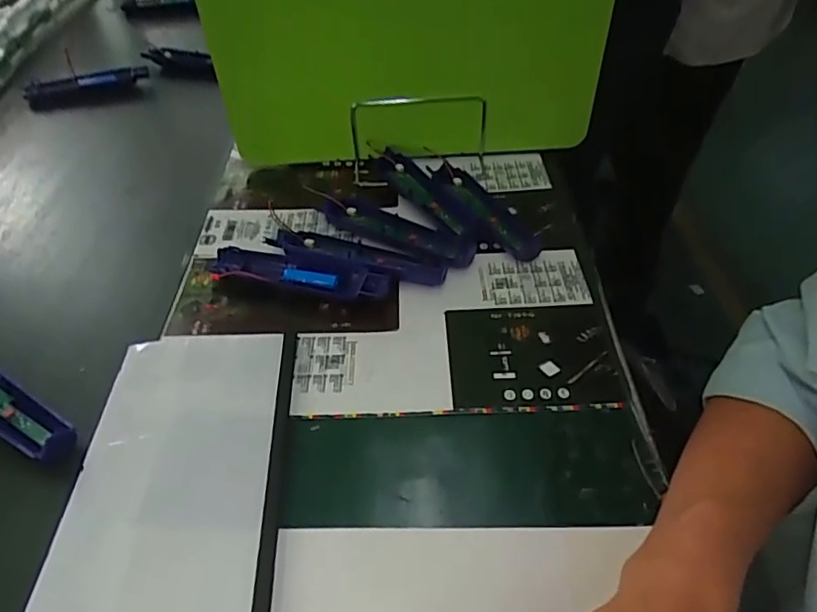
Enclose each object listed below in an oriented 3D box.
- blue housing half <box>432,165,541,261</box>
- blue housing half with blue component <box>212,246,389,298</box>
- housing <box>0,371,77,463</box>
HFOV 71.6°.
[{"bbox_3d":[0.079,-0.100,0.579,0.043,0.016,0.159,-21,49,-19],"label":"blue housing half"},{"bbox_3d":[-0.100,-0.027,0.515,0.168,0.017,0.037,12,47,12],"label":"blue housing half with blue component"},{"bbox_3d":[-0.317,0.070,0.433,0.169,0.018,0.035,23,50,22],"label":"housing"}]

